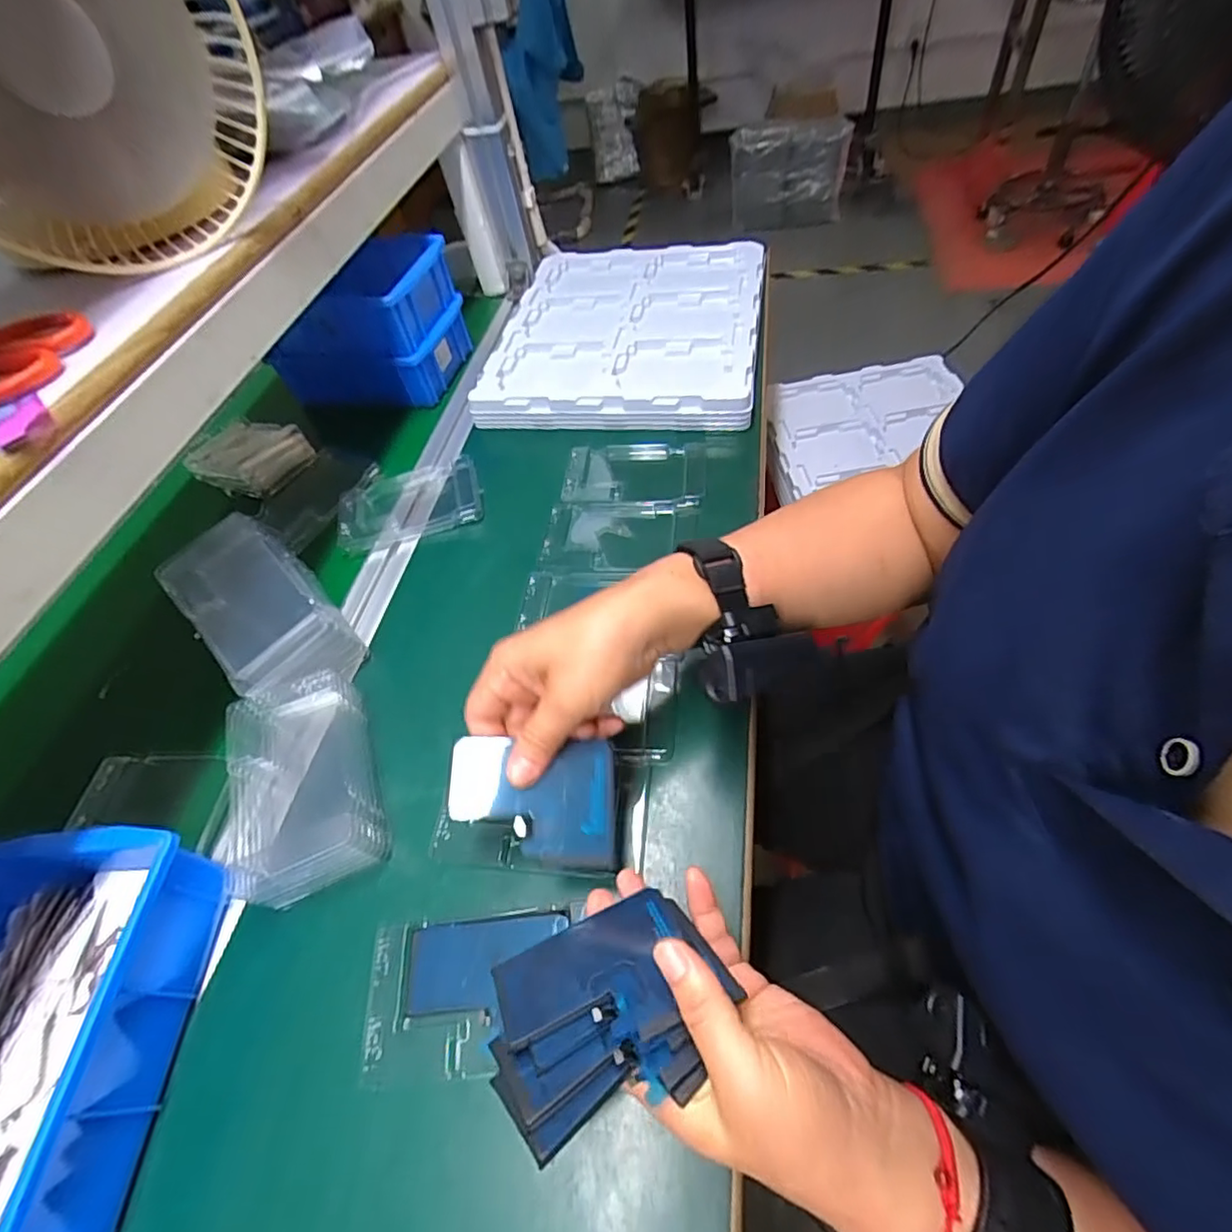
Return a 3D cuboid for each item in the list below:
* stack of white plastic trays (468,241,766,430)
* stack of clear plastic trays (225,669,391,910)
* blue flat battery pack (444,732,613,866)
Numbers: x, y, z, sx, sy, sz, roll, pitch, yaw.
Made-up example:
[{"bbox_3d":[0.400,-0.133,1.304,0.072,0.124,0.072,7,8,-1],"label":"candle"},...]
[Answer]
[{"bbox_3d":[0.014,-0.324,0.655,0.279,0.034,0.308,3,55,13],"label":"stack of white plastic trays"},{"bbox_3d":[-0.201,0.106,0.372,0.086,0.037,0.131,-24,53,-7],"label":"stack of clear plastic trays"},{"bbox_3d":[-0.046,0.099,0.317,0.089,0.006,0.061,3,68,-1],"label":"blue flat battery pack"}]

